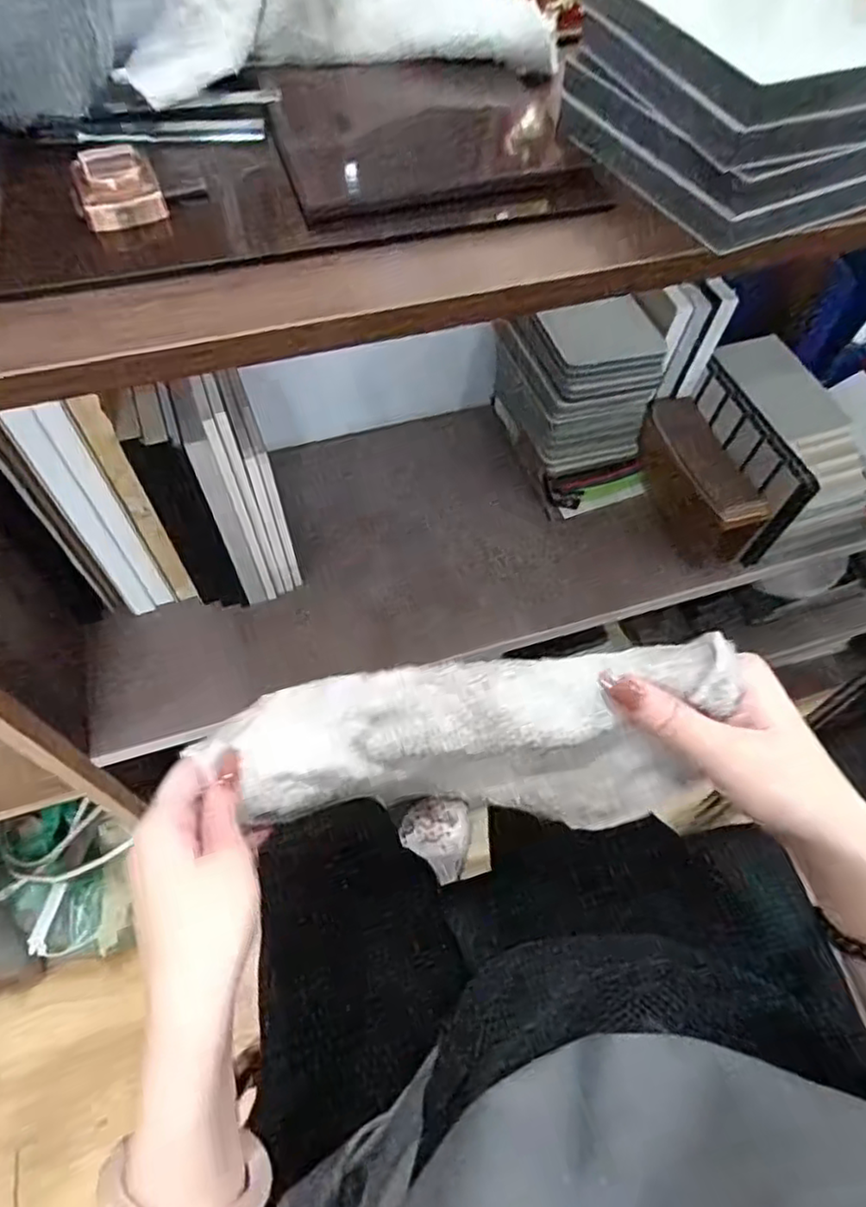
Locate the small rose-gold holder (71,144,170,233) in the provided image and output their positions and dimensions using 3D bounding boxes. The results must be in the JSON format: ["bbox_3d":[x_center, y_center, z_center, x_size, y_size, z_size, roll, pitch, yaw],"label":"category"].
[{"bbox_3d":[-0.152,-0.199,0.327,0.039,0.023,0.035,-23,61,-14],"label":"small rose-gold holder"}]

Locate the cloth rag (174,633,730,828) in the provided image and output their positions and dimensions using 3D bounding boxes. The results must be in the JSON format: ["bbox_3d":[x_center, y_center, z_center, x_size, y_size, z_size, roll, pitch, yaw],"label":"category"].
[{"bbox_3d":[0.019,0.074,0.358,0.248,0.094,0.066,-7,57,13],"label":"cloth rag"}]

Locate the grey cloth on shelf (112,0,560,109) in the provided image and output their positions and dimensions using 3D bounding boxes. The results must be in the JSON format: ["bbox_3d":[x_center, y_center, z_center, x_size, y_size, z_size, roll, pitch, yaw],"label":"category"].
[{"bbox_3d":[-0.055,-0.357,0.398,0.244,0.060,0.128,-8,58,-5],"label":"grey cloth on shelf"}]

